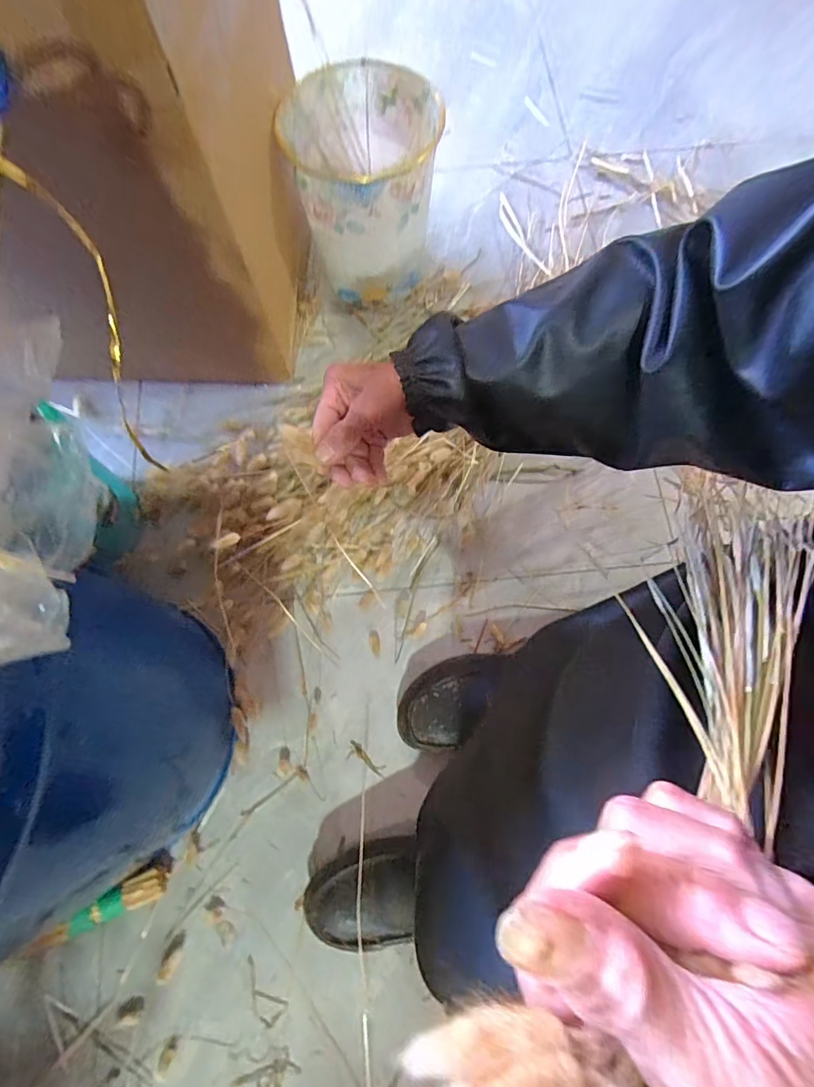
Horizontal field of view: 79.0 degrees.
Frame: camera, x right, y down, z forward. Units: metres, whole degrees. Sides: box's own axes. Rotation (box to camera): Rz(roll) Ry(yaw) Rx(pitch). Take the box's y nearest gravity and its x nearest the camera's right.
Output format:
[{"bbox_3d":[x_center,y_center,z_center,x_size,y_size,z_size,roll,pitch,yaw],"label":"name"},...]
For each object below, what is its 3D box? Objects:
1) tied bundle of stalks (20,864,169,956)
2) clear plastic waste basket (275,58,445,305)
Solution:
[{"bbox_3d":[-0.352,0.430,0.580,0.140,0.041,0.040,-30,75,-8],"label":"tied bundle of stalks"},{"bbox_3d":[-0.060,-0.516,0.754,0.208,0.236,0.211,-14,74,-3],"label":"clear plastic waste basket"}]

